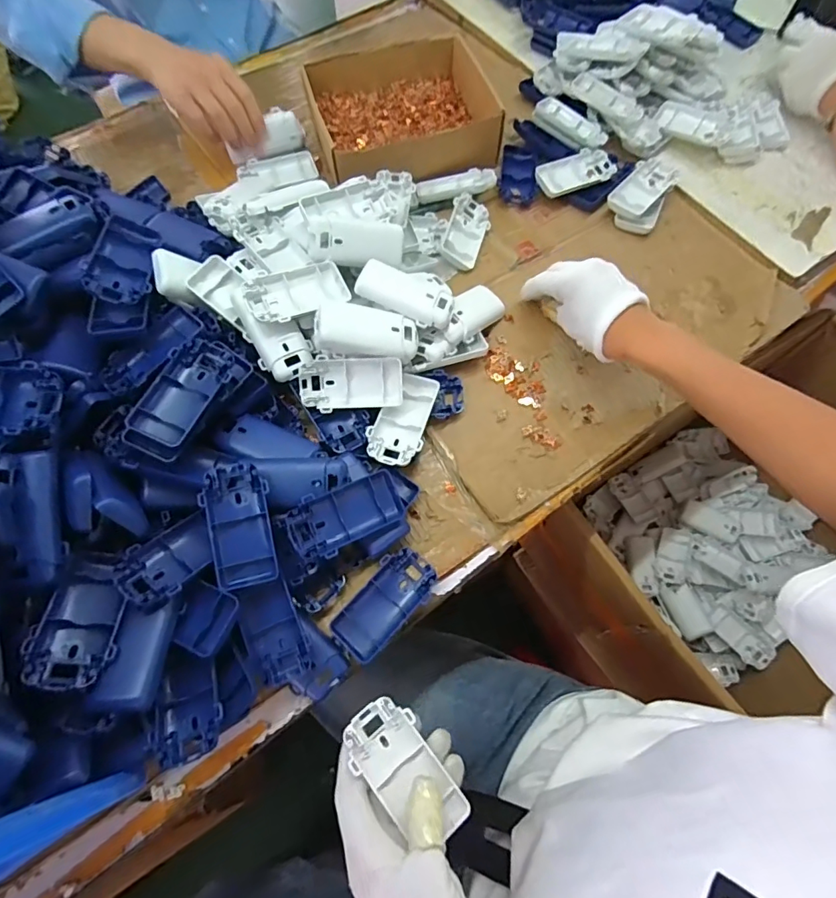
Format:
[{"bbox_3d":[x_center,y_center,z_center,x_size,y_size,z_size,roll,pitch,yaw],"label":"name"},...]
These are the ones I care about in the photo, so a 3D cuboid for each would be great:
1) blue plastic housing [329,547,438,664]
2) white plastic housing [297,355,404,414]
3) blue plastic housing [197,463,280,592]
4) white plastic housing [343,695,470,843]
[{"bbox_3d":[-0.027,0.133,0.423,0.049,0.013,0.097,35,71,14],"label":"blue plastic housing"},{"bbox_3d":[-0.064,-0.062,0.465,0.096,0.017,0.048,-3,100,7],"label":"white plastic housing"},{"bbox_3d":[-0.141,0.061,0.394,0.047,0.021,0.095,-13,80,-6],"label":"blue plastic housing"},{"bbox_3d":[-0.010,0.225,0.344,0.049,0.017,0.093,-33,70,-13],"label":"white plastic housing"}]

